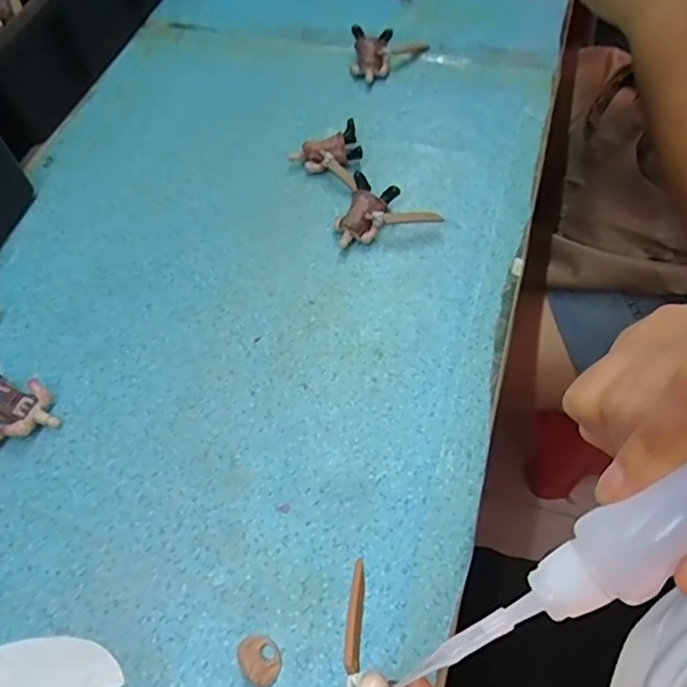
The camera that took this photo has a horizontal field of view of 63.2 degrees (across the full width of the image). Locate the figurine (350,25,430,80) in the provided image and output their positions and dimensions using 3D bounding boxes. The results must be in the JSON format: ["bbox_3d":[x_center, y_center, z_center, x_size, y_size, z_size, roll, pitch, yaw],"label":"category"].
[{"bbox_3d":[0.042,-0.271,0.520,0.073,0.022,0.055,-2,61,1],"label":"figurine"}]

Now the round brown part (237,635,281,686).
[{"bbox_3d":[-0.043,0.163,0.288,0.024,0.005,0.019,39,69,20],"label":"round brown part"}]

